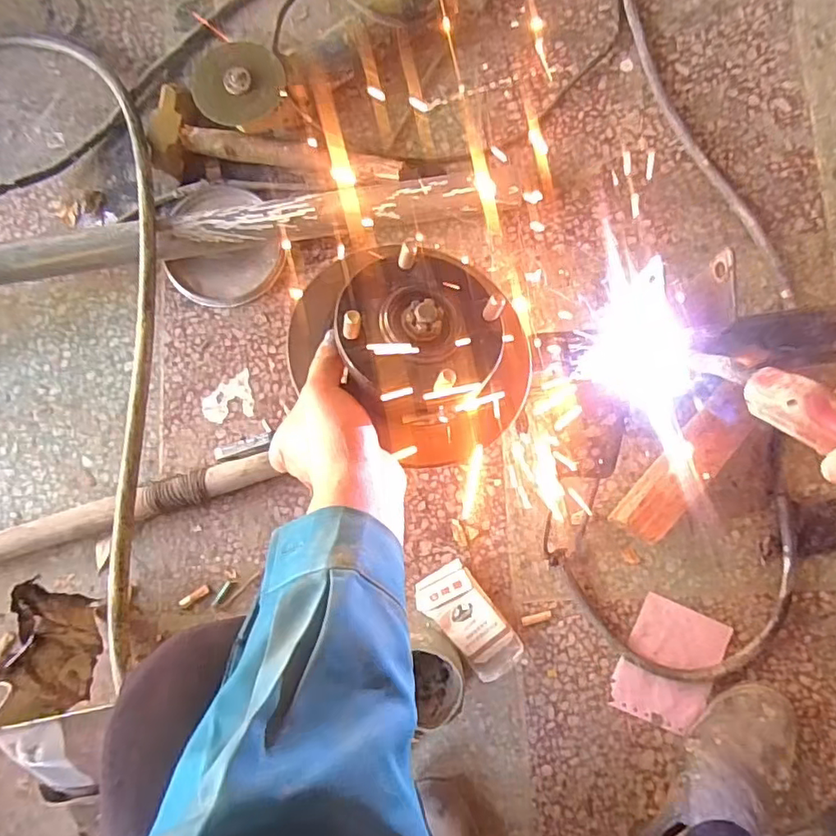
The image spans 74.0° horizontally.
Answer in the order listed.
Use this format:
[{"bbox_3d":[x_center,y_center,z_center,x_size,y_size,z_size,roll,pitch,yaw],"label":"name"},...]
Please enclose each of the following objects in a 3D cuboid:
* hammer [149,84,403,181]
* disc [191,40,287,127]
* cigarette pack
[{"bbox_3d":[-0.170,-0.334,0.680,0.302,0.044,0.100,7,82,3],"label":"hammer"},{"bbox_3d":[-0.200,-0.374,0.625,0.098,0.012,0.079,-9,123,-17],"label":"disc"},{"bbox_3d":[0.057,0.221,0.604,0.063,0.019,0.127,-38,82,-4],"label":"cigarette pack"}]

